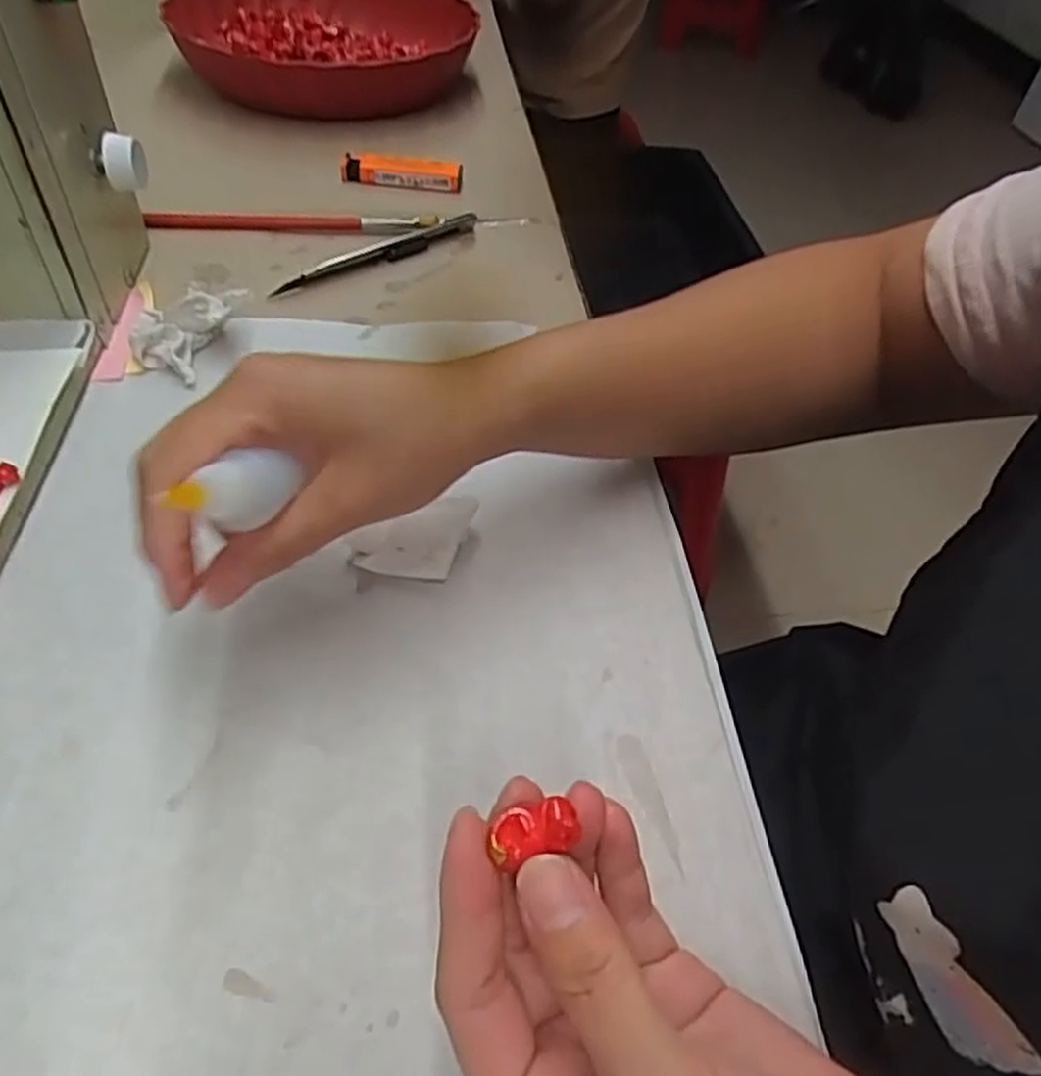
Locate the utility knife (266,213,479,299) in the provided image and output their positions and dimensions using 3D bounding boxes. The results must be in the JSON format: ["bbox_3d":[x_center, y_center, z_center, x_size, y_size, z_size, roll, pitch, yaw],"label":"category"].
[{"bbox_3d":[-0.079,-0.167,0.458,0.141,0.012,0.015,-32,58,-30],"label":"utility knife"}]

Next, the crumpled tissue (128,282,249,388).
[{"bbox_3d":[-0.165,-0.104,0.381,0.041,0.031,0.045,21,49,13],"label":"crumpled tissue"}]

